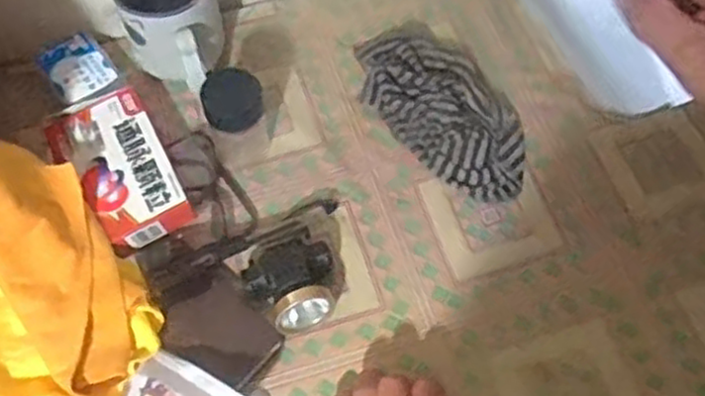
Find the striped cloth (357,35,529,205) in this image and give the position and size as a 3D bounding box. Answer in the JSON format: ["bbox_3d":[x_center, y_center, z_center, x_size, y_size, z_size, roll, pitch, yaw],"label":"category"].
[{"bbox_3d":[0.083,-0.086,0.669,0.103,0.028,0.194,-36,68,-17],"label":"striped cloth"}]

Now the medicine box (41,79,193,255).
[{"bbox_3d":[-0.193,-0.020,0.627,0.087,0.037,0.146,-26,66,-13],"label":"medicine box"}]

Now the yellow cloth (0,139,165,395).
[{"bbox_3d":[-0.221,0.078,0.516,0.149,0.087,0.225,14,63,7],"label":"yellow cloth"}]

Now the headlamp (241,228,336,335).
[{"bbox_3d":[-0.047,0.068,0.587,0.072,0.040,0.068,-21,65,-11],"label":"headlamp"}]

